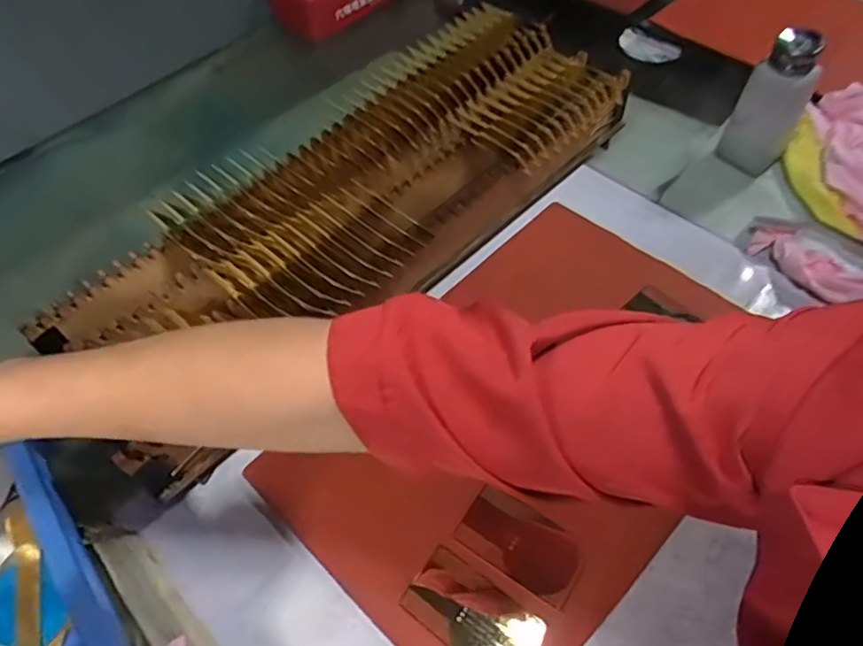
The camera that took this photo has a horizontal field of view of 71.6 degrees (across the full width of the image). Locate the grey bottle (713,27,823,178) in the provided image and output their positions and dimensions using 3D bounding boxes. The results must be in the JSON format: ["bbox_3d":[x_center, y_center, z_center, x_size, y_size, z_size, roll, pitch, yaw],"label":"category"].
[{"bbox_3d":[0.318,-0.205,0.560,0.053,0.135,0.041,34,64,23],"label":"grey bottle"}]

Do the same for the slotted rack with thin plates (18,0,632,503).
[{"bbox_3d":[-0.060,-0.103,0.544,0.185,0.105,0.535,37,65,25],"label":"slotted rack with thin plates"}]

